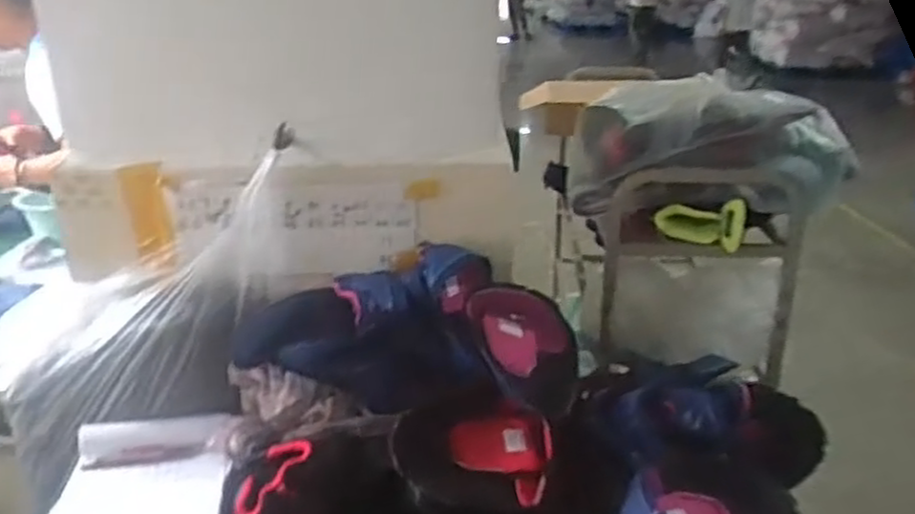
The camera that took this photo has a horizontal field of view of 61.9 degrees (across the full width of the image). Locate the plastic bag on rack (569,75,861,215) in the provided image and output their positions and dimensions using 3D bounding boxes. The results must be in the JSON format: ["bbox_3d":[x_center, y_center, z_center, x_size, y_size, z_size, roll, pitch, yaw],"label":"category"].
[{"bbox_3d":[0.428,-0.209,1.347,0.434,0.205,0.381,4,22,13],"label":"plastic bag on rack"}]

